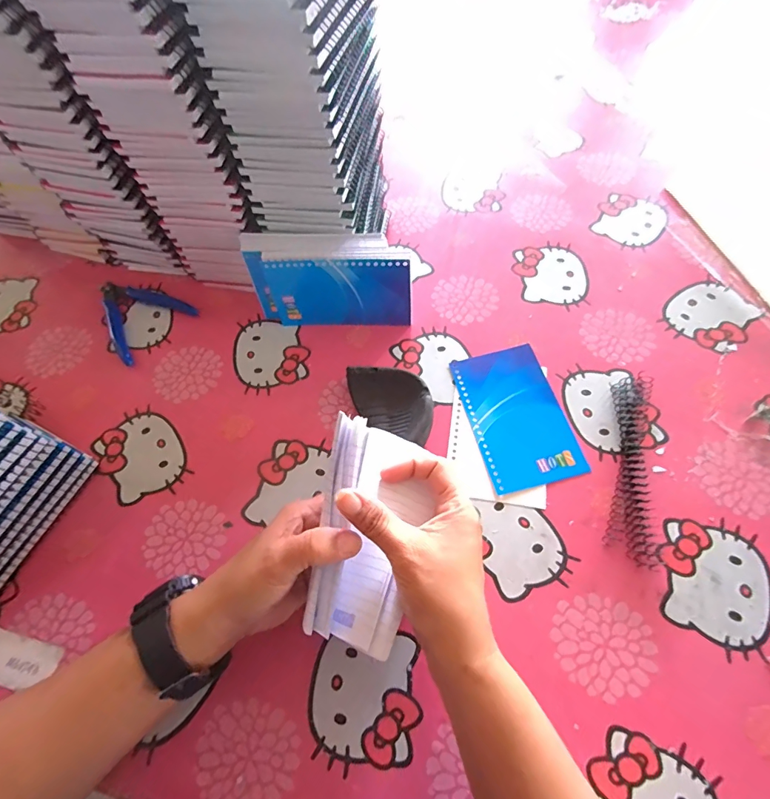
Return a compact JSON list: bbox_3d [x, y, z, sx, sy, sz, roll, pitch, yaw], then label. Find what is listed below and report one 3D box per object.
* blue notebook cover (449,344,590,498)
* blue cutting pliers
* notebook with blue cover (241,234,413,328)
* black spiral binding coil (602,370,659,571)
[{"bbox_3d":[0.115,0.012,0.368,0.079,0.004,0.130,-14,63,-3],"label":"blue notebook cover"},{"bbox_3d":[-0.262,-0.095,0.447,0.087,0.008,0.107,-42,68,-16],"label":"blue cutting pliers"},{"bbox_3d":[-0.051,-0.108,0.396,0.150,0.090,0.027,3,51,6],"label":"notebook with blue cover"},{"bbox_3d":[0.199,0.049,0.338,0.031,0.012,0.161,12,65,10],"label":"black spiral binding coil"}]

